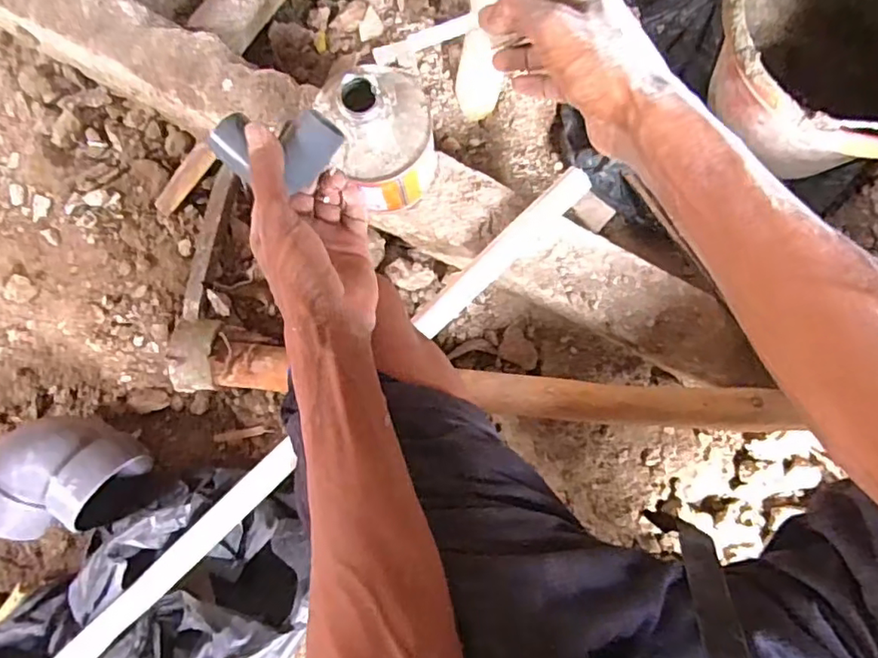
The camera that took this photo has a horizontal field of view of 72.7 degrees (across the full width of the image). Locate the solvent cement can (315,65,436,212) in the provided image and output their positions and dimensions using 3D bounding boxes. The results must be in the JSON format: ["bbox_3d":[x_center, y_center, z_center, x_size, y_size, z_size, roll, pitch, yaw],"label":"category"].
[{"bbox_3d":[-0.047,-0.164,0.521,0.081,0.113,0.094,-17,82,0],"label":"solvent cement can"}]

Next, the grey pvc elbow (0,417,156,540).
[{"bbox_3d":[-0.371,0.142,0.592,0.131,0.093,0.110,-13,84,2],"label":"grey pvc elbow"}]

